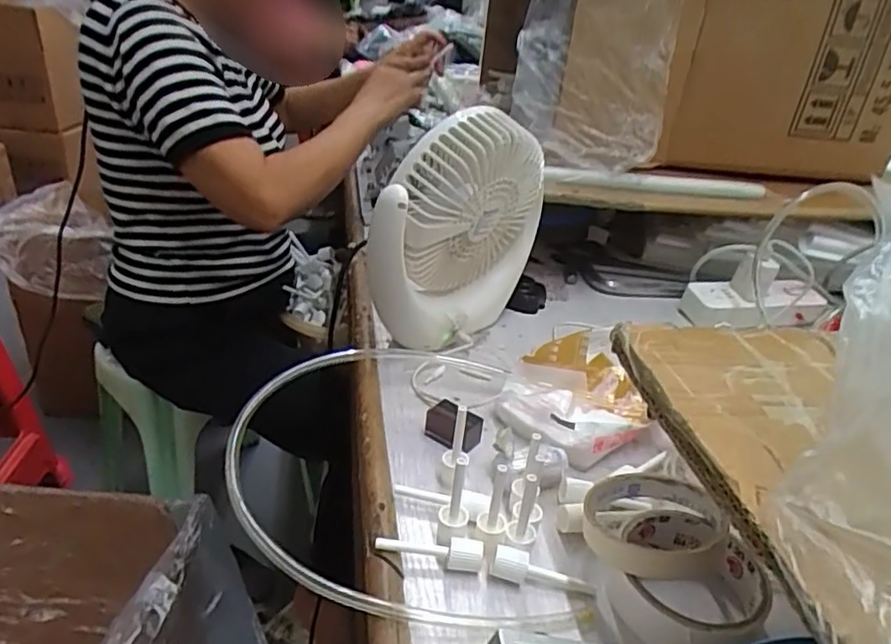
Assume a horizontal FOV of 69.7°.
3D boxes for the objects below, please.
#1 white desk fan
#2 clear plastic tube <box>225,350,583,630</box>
[{"bbox_3d":[0.012,-0.079,0.588,0.090,0.210,0.176,23,34,30],"label":"white desk fan"},{"bbox_3d":[-0.036,0.095,0.446,0.209,0.029,0.256,-1,29,-10],"label":"clear plastic tube"}]

